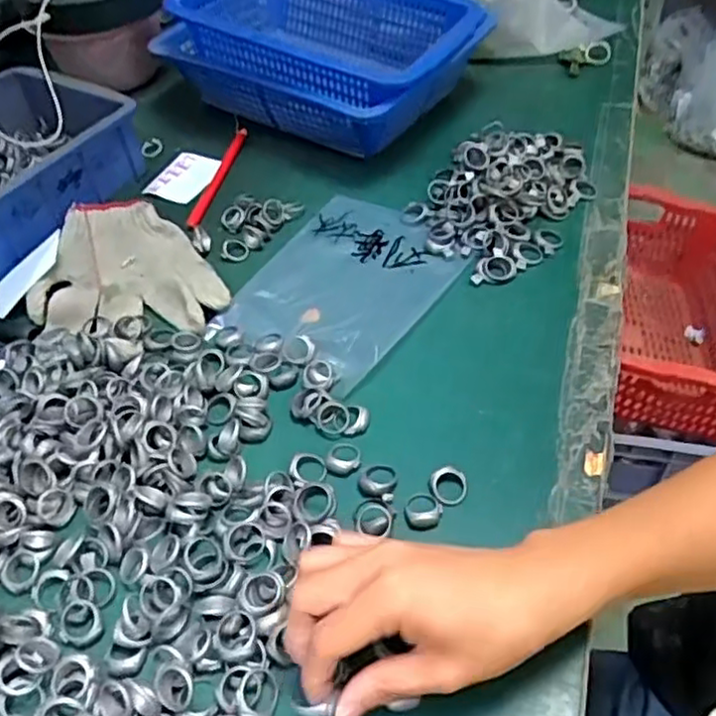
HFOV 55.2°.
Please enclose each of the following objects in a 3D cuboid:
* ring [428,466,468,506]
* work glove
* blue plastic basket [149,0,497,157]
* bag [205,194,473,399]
[{"bbox_3d":[0.054,0.076,0.412,0.022,0.005,0.023,-2,49,3],"label":"ring"},{"bbox_3d":[-0.199,-0.074,0.554,0.132,0.016,0.193,-27,52,-18],"label":"work glove"},{"bbox_3d":[-0.043,-0.333,0.699,0.335,0.103,0.201,23,55,22],"label":"blue plastic basket"},{"bbox_3d":[-0.012,-0.063,0.542,0.147,0.012,0.188,23,50,27],"label":"bag"}]

